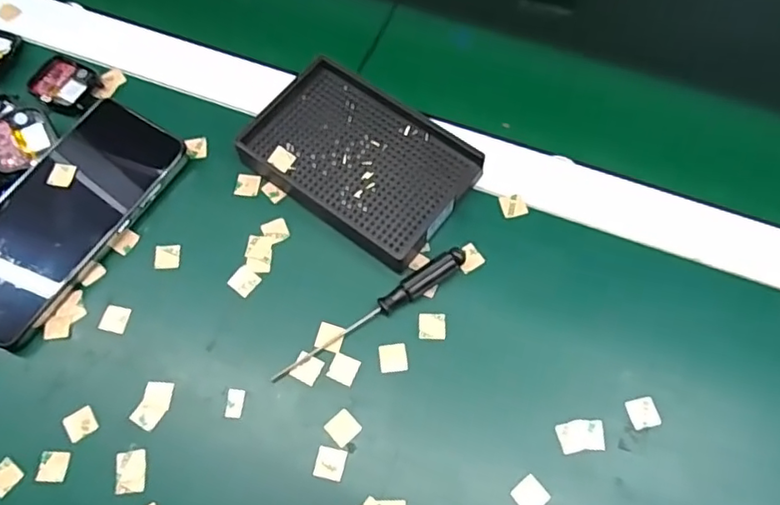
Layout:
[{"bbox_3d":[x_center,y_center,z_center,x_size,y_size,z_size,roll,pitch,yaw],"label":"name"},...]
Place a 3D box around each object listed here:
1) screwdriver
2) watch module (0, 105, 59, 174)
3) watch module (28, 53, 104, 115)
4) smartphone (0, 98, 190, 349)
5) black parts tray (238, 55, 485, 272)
[{"bbox_3d":[-0.011,0.036,0.350,0.131,0.013,0.013,-31,70,-11],"label":"screwdriver"},{"bbox_3d":[-0.246,-0.074,0.393,0.041,0.009,0.039,-23,94,-19],"label":"watch module"},{"bbox_3d":[-0.229,-0.119,0.418,0.046,0.007,0.039,35,72,15],"label":"watch module"},{"bbox_3d":[-0.208,-0.023,0.377,0.079,0.014,0.161,31,71,13],"label":"smartphone"},{"bbox_3d":[-0.019,-0.061,0.386,0.136,0.021,0.091,37,73,15],"label":"black parts tray"}]

